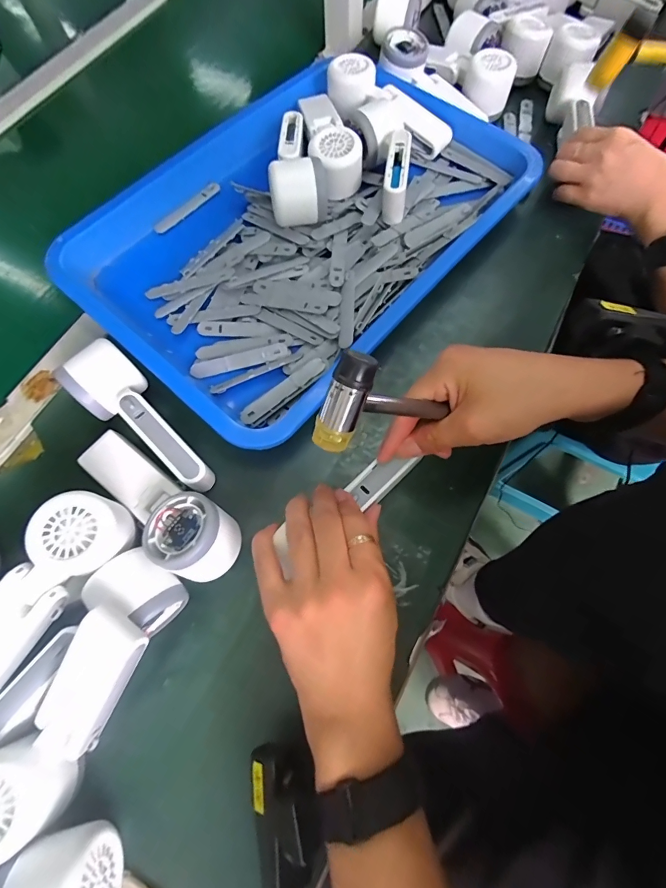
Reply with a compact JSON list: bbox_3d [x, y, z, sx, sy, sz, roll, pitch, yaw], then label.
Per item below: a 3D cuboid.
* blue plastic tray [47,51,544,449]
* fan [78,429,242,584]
[{"bbox_3d":[-0.034,-0.246,0.424,0.309,0.062,0.454,41,76,15],"label":"blue plastic tray"},{"bbox_3d":[-0.145,0.046,0.327,0.163,0.064,0.057,34,74,13],"label":"fan"}]

